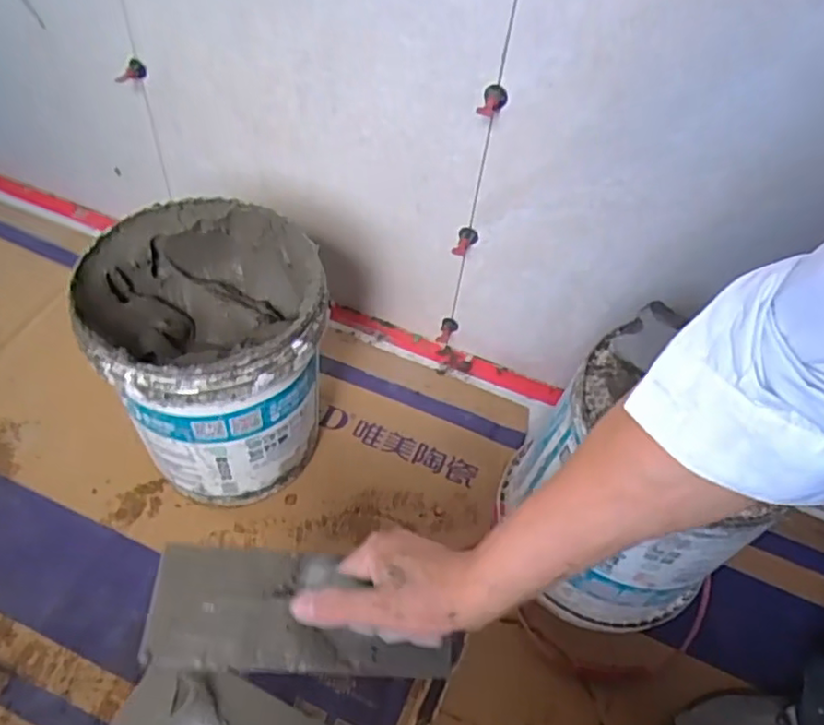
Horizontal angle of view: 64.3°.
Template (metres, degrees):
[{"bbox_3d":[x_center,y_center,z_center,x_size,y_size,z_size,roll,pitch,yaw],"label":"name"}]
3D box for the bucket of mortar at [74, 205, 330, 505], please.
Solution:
[{"bbox_3d":[-0.275,0.014,0.953,0.286,0.375,0.298,3,50,-3],"label":"bucket of mortar"}]

